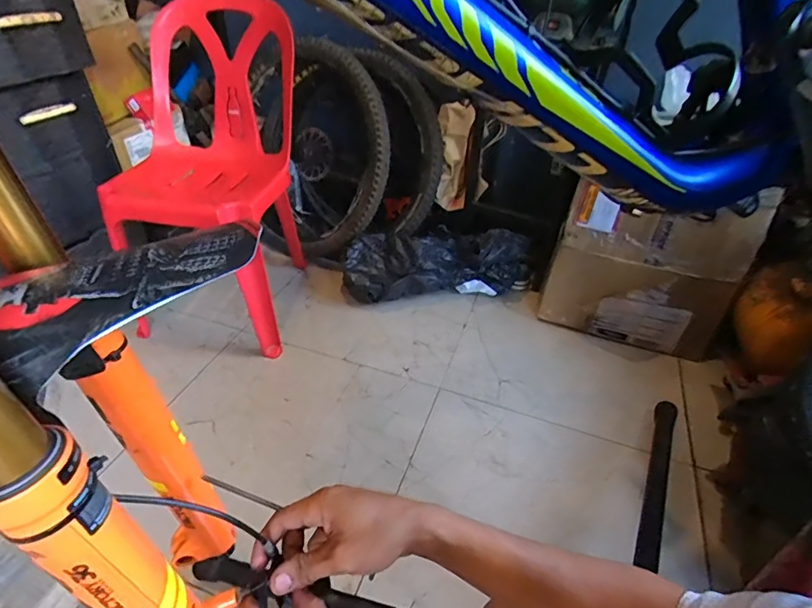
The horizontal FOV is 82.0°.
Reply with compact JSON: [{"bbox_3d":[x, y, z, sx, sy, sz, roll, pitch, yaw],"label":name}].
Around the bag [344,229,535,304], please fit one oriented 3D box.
[{"bbox_3d":[0.111,-0.136,1.470,0.603,0.203,0.150,-4,38,-8],"label":"bag"}]

